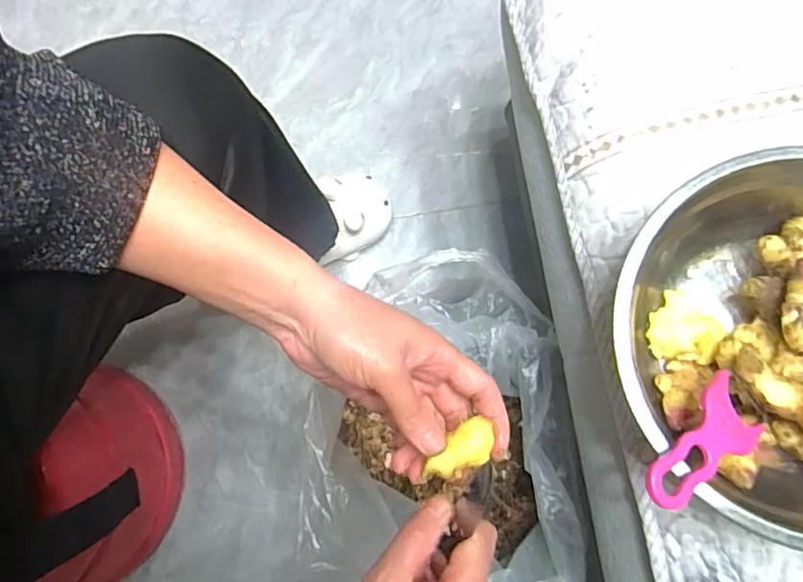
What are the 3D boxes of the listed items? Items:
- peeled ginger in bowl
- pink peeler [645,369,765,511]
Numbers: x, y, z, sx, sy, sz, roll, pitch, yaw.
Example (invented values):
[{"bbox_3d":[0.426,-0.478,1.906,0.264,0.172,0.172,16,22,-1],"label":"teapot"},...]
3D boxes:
[{"bbox_3d":[0.182,0.027,0.366,0.040,0.026,0.042,0,81,-2],"label":"peeled ginger in bowl"},{"bbox_3d":[0.164,0.085,0.306,0.087,0.010,0.041,-34,81,-24],"label":"pink peeler"}]

